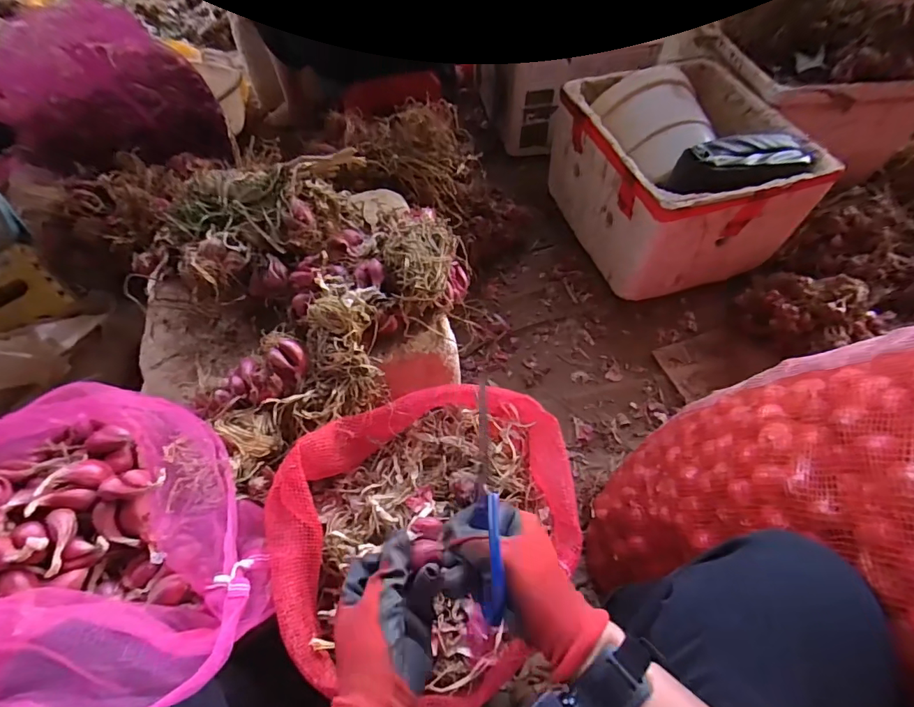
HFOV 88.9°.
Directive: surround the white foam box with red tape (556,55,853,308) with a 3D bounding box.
[{"bbox_3d":[0.518,-0.431,1.138,0.425,0.332,0.468,-15,58,-10],"label":"white foam box with red tape"}]

